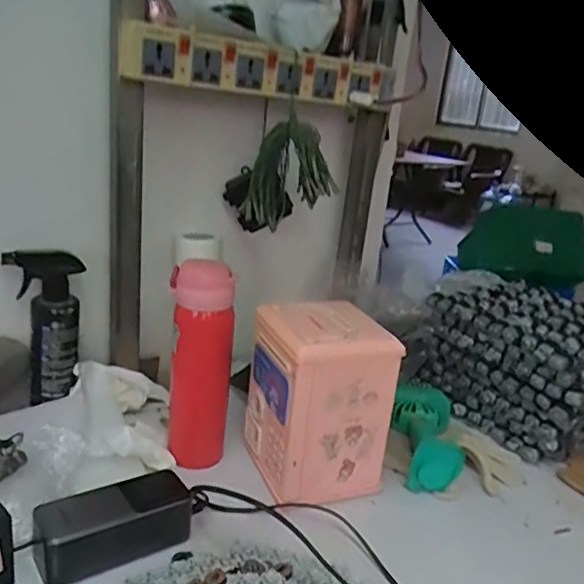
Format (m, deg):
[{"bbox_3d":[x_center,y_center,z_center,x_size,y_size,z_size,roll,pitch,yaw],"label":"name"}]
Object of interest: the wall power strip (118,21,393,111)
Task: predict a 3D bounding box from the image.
[{"bbox_3d":[-0.022,-0.273,0.743,0.371,0.060,0.031,-2,20,-29],"label":"wall power strip"}]

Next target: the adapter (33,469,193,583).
[{"bbox_3d":[-0.159,0.204,0.539,0.131,0.044,0.056,-8,23,-34],"label":"adapter"}]

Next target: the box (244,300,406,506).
[{"bbox_3d":[0.029,0.118,0.655,0.125,0.179,0.117,-1,20,-20],"label":"box"}]

